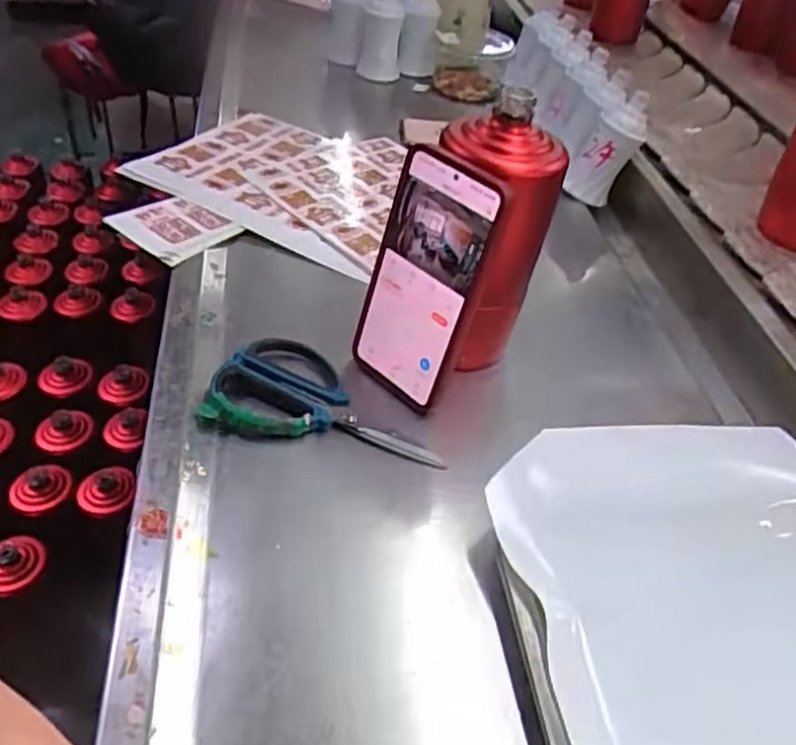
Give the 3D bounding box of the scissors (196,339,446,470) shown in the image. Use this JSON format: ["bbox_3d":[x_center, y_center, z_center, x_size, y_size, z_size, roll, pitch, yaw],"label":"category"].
[{"bbox_3d":[-0.045,0.014,0.496,0.161,0.012,0.086,12,42,6],"label":"scissors"}]

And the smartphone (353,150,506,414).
[{"bbox_3d":[0.013,-0.058,0.478,0.011,0.163,0.081,-18,47,-44],"label":"smartphone"}]

